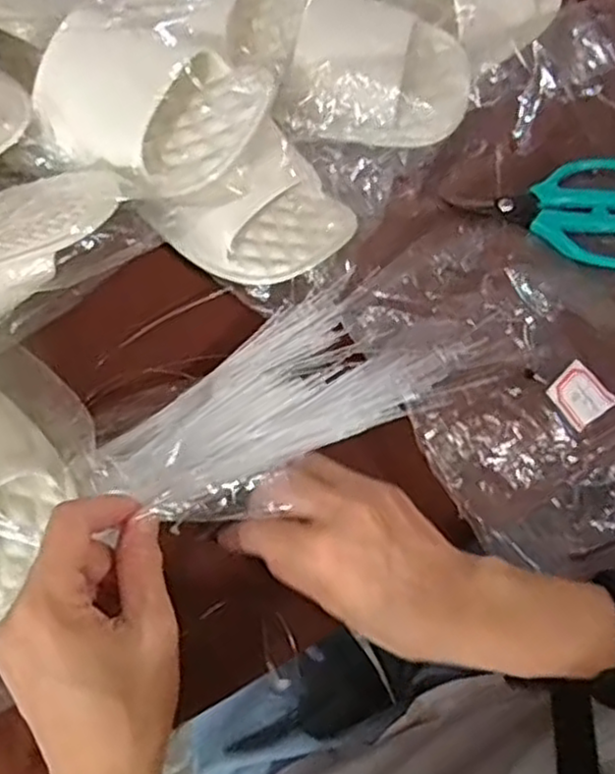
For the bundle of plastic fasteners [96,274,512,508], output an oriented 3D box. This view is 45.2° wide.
[{"bbox_3d":[-0.008,-0.004,0.406,0.214,0.021,0.101,-24,46,-18],"label":"bundle of plastic fasteners"}]

